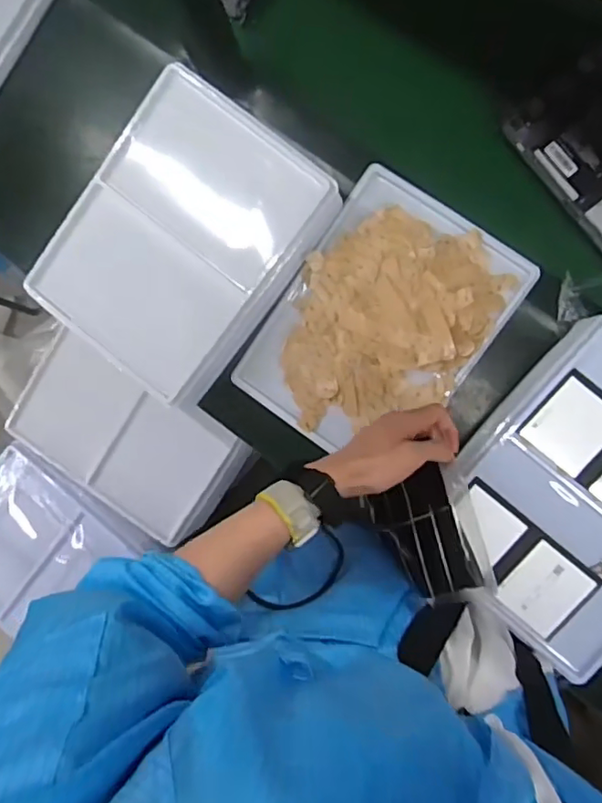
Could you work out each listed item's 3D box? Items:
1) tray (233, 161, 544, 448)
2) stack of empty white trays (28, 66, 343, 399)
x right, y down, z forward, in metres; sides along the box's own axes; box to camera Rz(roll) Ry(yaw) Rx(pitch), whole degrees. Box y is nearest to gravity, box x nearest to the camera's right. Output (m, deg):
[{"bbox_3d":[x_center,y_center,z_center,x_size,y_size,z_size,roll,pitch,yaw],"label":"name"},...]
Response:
[{"bbox_3d":[0.099,-0.093,0.705,0.246,0.035,0.323,35,96,7],"label":"tray"},{"bbox_3d":[-0.137,-0.192,0.715,0.250,0.091,0.335,36,97,6],"label":"stack of empty white trays"}]

